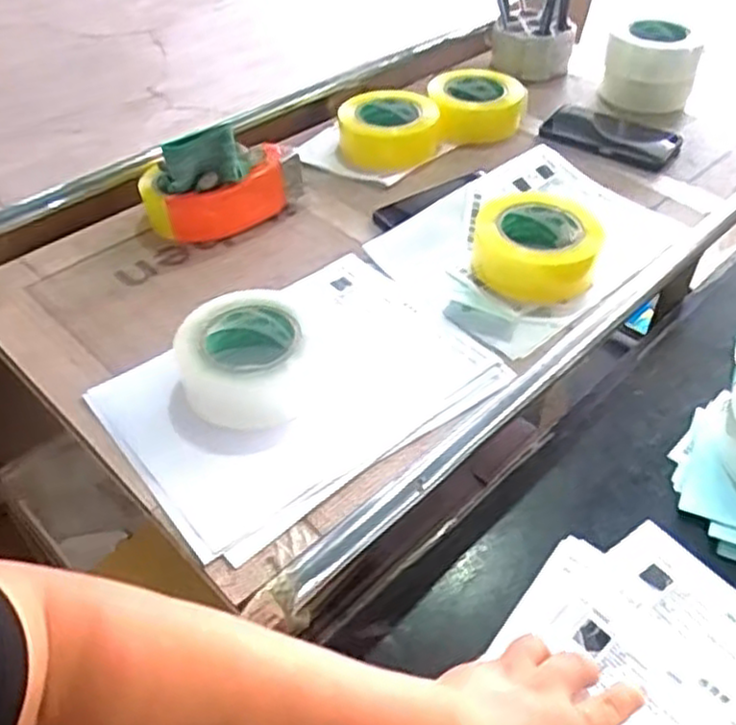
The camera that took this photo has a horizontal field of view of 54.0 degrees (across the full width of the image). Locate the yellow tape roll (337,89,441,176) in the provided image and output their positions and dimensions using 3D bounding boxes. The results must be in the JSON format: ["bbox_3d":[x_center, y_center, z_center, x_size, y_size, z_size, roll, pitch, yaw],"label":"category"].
[{"bbox_3d":[0.027,-0.287,0.905,0.126,0.050,0.132,0,44,1],"label":"yellow tape roll"}]

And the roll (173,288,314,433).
[{"bbox_3d":[-0.102,-0.004,0.615,0.111,0.049,0.117,0,44,0],"label":"roll"}]

